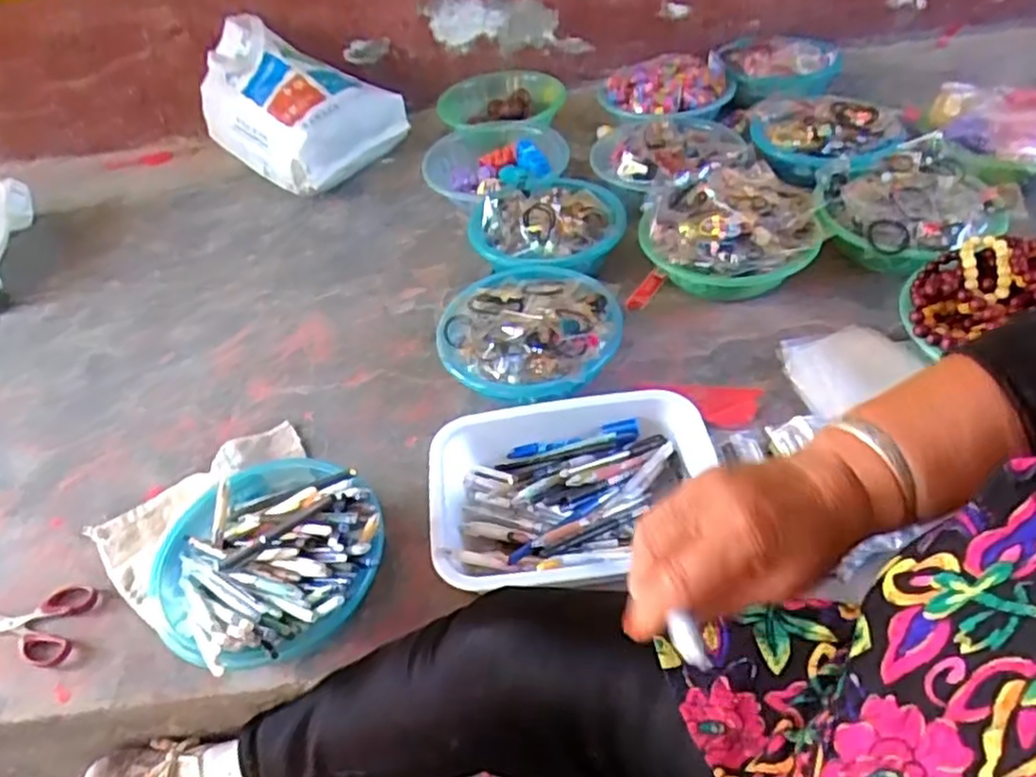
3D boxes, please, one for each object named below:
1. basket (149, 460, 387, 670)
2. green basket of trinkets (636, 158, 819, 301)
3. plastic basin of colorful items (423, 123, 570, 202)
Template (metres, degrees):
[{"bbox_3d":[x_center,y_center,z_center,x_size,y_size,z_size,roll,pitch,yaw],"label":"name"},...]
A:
[{"bbox_3d":[-0.245,0.170,0.712,0.241,0.116,0.212,26,55,29],"label":"basket"},{"bbox_3d":[0.295,-0.221,1.010,0.240,0.114,0.229,-1,46,7],"label":"green basket of trinkets"},{"bbox_3d":[-0.034,-0.385,1.254,0.244,0.070,0.225,-4,46,4],"label":"plastic basin of colorful items"}]

